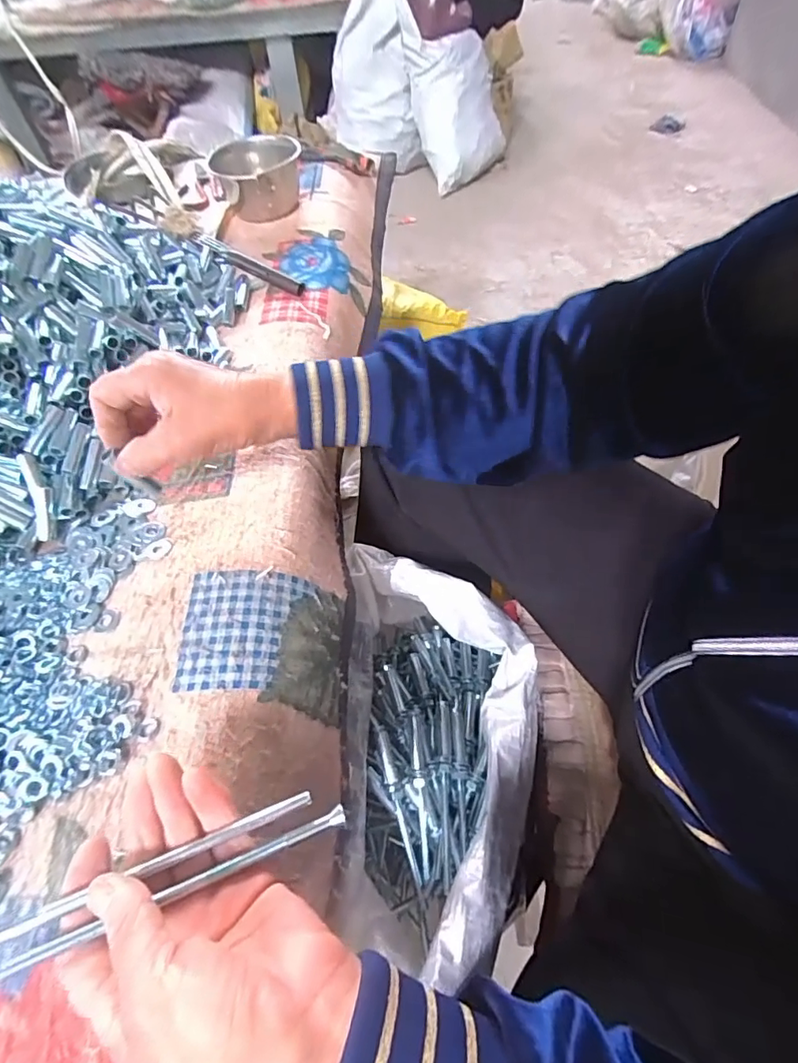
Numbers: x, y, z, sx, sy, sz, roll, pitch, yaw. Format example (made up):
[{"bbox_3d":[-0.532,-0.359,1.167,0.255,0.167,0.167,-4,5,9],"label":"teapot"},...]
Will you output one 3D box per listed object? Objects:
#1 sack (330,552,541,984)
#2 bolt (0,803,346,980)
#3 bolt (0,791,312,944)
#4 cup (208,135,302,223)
[{"bbox_3d":[0.036,0.187,0.466,0.151,0.209,0.312,-3,55,2],"label":"sack"},{"bbox_3d":[-0.093,0.159,0.226,0.145,0.004,0.008,-16,54,-19],"label":"bolt"},{"bbox_3d":[-0.107,0.150,0.228,0.138,0.006,0.007,-17,55,-17],"label":"bolt"},{"bbox_3d":[-0.183,-0.473,0.678,0.107,0.066,0.113,-2,55,3],"label":"cup"}]

